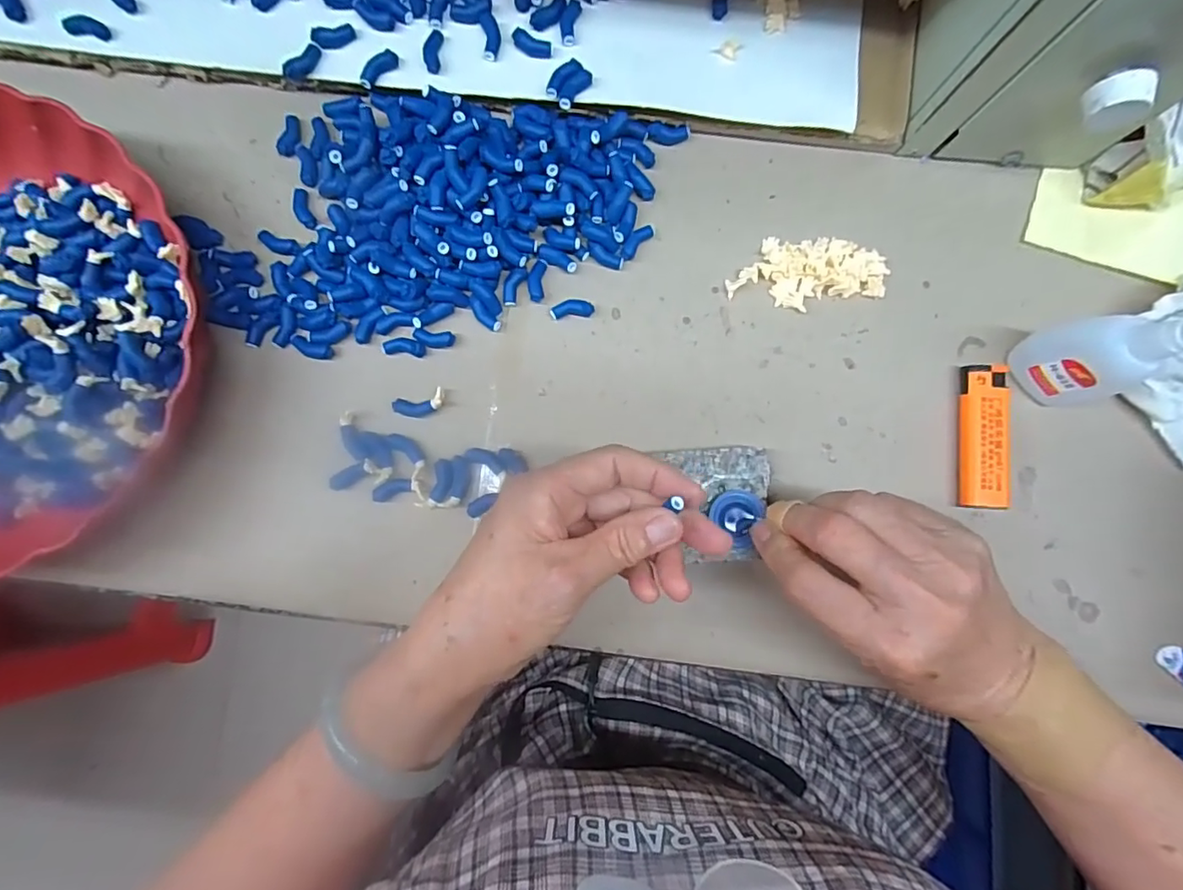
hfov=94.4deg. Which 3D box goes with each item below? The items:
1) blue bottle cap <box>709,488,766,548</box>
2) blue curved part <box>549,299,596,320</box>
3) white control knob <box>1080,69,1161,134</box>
[{"bbox_3d":[0.077,0.038,0.293,0.026,0.007,0.029,18,89,-2],"label":"blue bottle cap"},{"bbox_3d":[-0.011,-0.079,0.315,0.025,0.006,0.010,-3,87,-1],"label":"blue curved part"},{"bbox_3d":[0.241,-0.157,0.250,0.022,0.018,0.019,-8,87,-1],"label":"white control knob"}]

